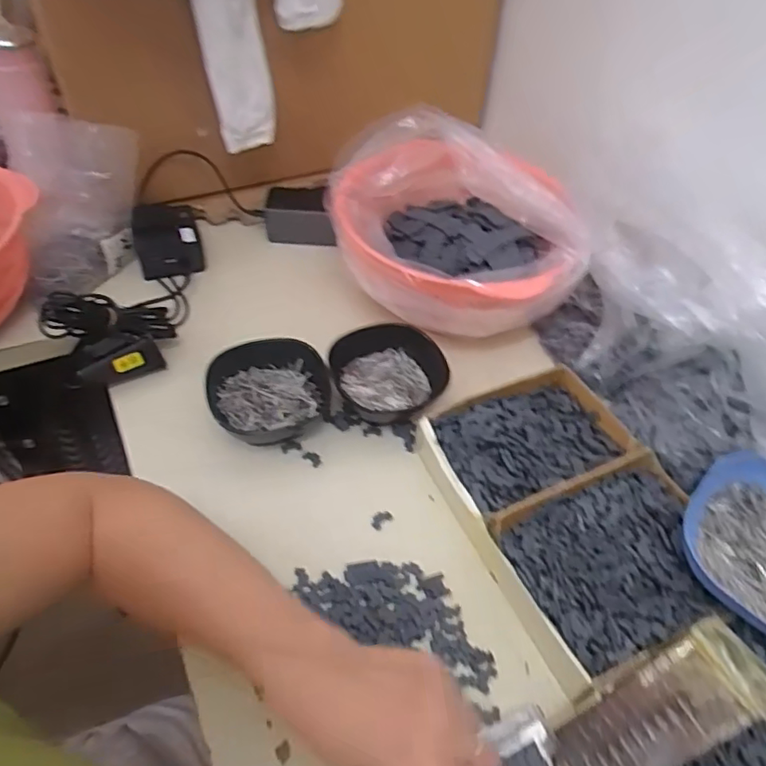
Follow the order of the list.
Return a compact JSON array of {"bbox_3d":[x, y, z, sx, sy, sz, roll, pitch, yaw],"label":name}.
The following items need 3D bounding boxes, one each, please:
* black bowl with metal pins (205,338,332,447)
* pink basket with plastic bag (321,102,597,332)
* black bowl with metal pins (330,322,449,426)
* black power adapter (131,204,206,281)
[{"bbox_3d":[-0.103,0.013,0.540,0.104,0.040,0.106,3,48,-3],"label":"black bowl with metal pins"},{"bbox_3d":[0.072,-0.159,0.621,0.245,0.117,0.241,1,49,-5],"label":"pink basket with plastic bag"},{"bbox_3d":[0.006,-0.003,0.562,0.108,0.046,0.109,3,48,-3],"label":"black bowl with metal pins"},{"bbox_3d":[-0.244,-0.162,0.668,0.070,0.054,0.070,-15,51,-17],"label":"black power adapter"}]

